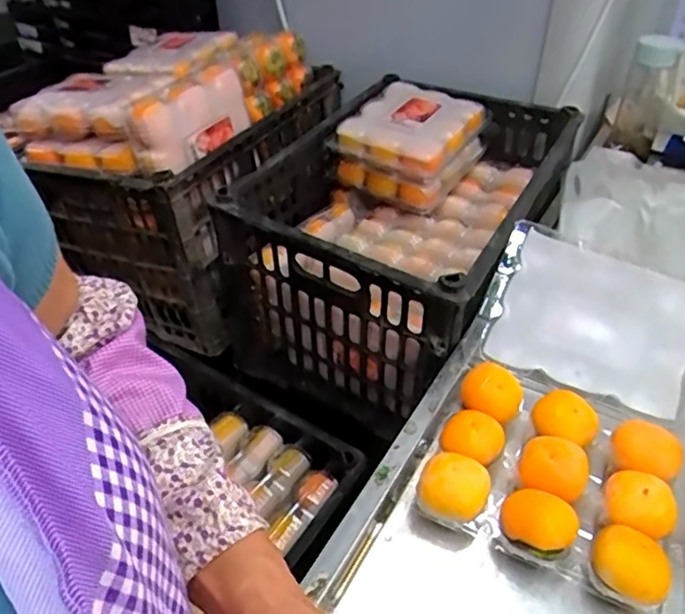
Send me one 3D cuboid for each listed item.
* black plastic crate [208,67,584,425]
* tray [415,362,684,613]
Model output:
[{"bbox_3d":[0.101,-0.097,0.866,0.334,0.295,0.473,22,45,24],"label":"black plastic crate"},{"bbox_3d":[0.183,0.136,0.501,0.195,0.059,0.177,20,44,22],"label":"tray"}]

